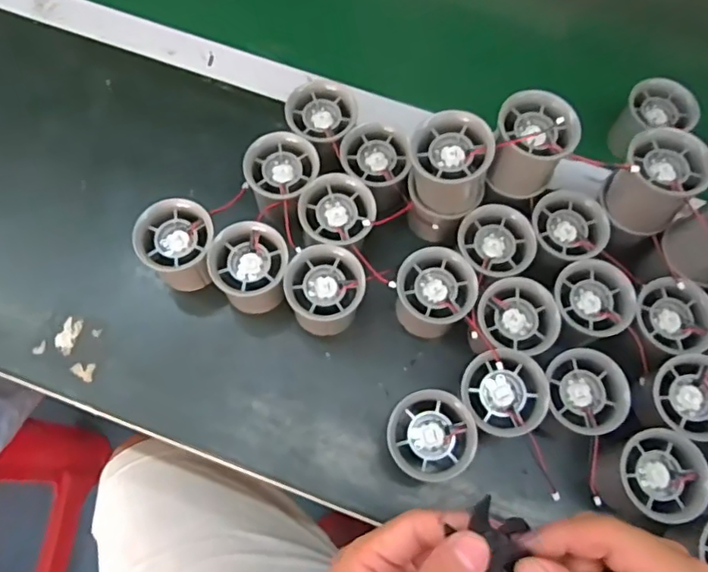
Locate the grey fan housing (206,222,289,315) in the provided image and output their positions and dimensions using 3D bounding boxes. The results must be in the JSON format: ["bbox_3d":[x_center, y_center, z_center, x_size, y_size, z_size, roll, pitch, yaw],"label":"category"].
[{"bbox_3d":[-0.077,-0.011,0.436,0.055,0.061,0.050,1,68,-2],"label":"grey fan housing"}]

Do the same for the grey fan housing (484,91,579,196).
[{"bbox_3d":[0.127,-0.101,0.424,0.054,0.071,0.047,27,70,8],"label":"grey fan housing"}]

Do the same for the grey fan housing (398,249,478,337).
[{"bbox_3d":[0.059,0.008,0.432,0.056,0.062,0.052,1,68,-2],"label":"grey fan housing"}]

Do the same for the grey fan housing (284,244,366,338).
[{"bbox_3d":[-0.022,0.006,0.433,0.055,0.064,0.051,1,68,-2],"label":"grey fan housing"}]

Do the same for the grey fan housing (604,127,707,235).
[{"bbox_3d":[0.215,-0.076,0.413,0.056,0.064,0.053,1,68,-2],"label":"grey fan housing"}]

